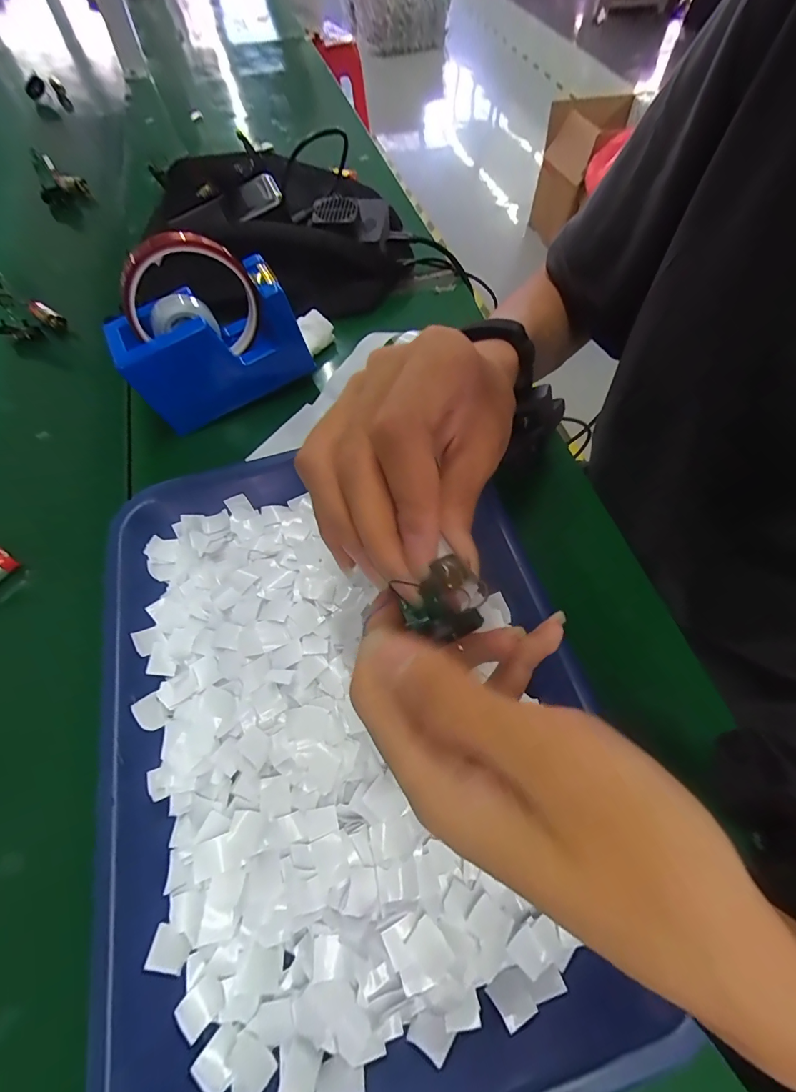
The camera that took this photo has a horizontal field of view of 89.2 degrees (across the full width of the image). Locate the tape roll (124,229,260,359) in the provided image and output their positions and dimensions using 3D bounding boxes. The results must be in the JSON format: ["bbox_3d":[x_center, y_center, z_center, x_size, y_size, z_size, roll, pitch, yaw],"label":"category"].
[{"bbox_3d":[-0.144,-0.171,0.282,0.083,0.085,0.022,-11,64,-7],"label":"tape roll"}]

